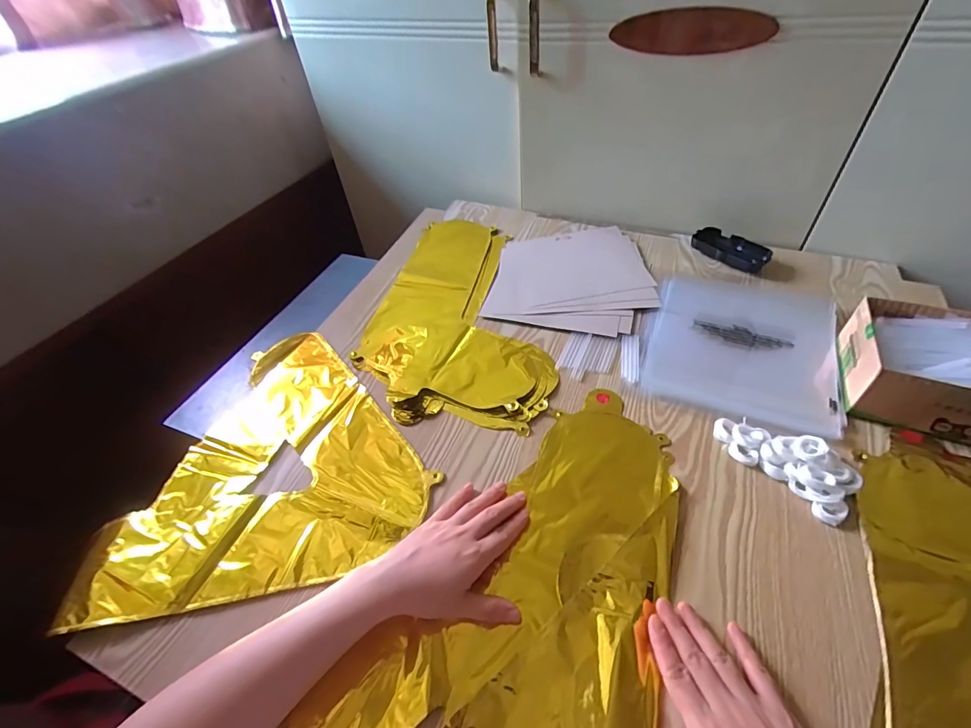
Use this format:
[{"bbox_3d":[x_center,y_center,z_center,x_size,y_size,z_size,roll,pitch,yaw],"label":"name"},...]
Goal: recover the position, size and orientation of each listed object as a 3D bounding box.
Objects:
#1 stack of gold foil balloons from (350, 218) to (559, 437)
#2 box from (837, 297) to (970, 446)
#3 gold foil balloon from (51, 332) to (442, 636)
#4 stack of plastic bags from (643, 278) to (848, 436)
[{"bbox_3d":[-0.024,-0.091,0.641,0.253,0.011,0.417,4,48,10],"label":"stack of gold foil balloons"},{"bbox_3d":[0.480,0.010,0.443,0.182,0.068,0.128,16,51,20],"label":"box"},{"bbox_3d":[-0.238,0.083,0.498,0.315,0.012,0.329,-12,47,-4],"label":"gold foil balloon"},{"bbox_3d":[0.323,-0.035,0.554,0.205,0.009,0.249,16,51,20],"label":"stack of plastic bags"}]

